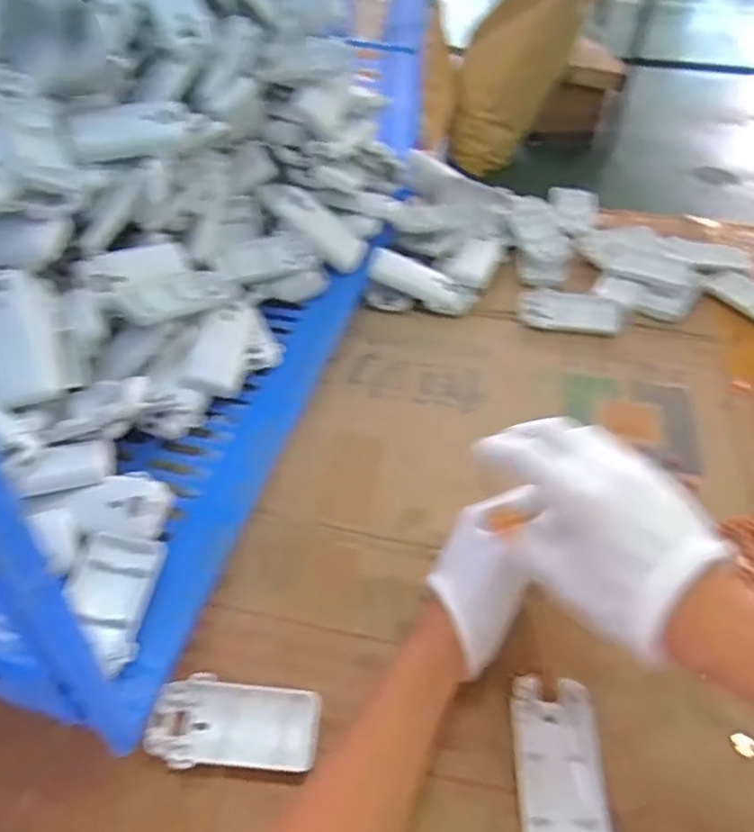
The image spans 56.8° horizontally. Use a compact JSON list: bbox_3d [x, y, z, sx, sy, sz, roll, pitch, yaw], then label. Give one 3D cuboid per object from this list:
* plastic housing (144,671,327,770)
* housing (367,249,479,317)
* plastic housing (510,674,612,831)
[{"bbox_3d":[-0.086,0.187,0.423,0.100,0.019,0.051,1,46,-1],"label":"plastic housing"},{"bbox_3d":[0.045,-0.133,0.705,0.113,0.017,0.041,24,70,-5],"label":"housing"},{"bbox_3d":[0.106,0.205,0.411,0.050,0.016,0.095,1,47,-1],"label":"plastic housing"}]

